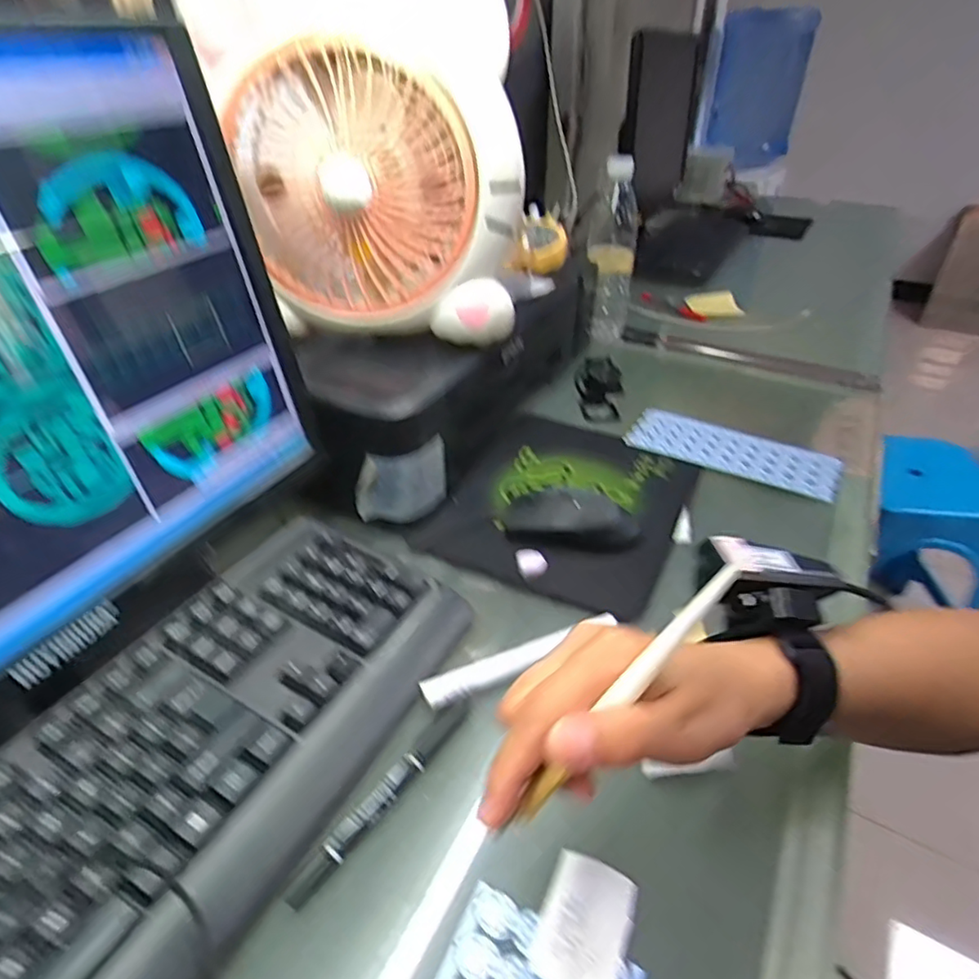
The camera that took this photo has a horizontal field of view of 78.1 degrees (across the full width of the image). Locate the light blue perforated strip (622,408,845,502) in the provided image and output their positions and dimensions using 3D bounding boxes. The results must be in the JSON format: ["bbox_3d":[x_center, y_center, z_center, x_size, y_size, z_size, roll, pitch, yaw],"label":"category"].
[{"bbox_3d":[0.256,-0.043,0.639,0.208,0.005,0.086,19,40,24],"label":"light blue perforated strip"}]

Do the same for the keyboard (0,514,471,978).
[{"bbox_3d":[-0.183,0.166,0.307,0.150,0.040,0.423,19,40,24],"label":"keyboard"}]

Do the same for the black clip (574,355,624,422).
[{"bbox_3d":[0.124,-0.118,0.692,0.053,0.056,0.043,4,36,6],"label":"black clip"}]

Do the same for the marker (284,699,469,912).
[{"bbox_3d":[-0.056,0.168,0.337,0.013,0.011,0.134,23,42,28],"label":"marker"}]

